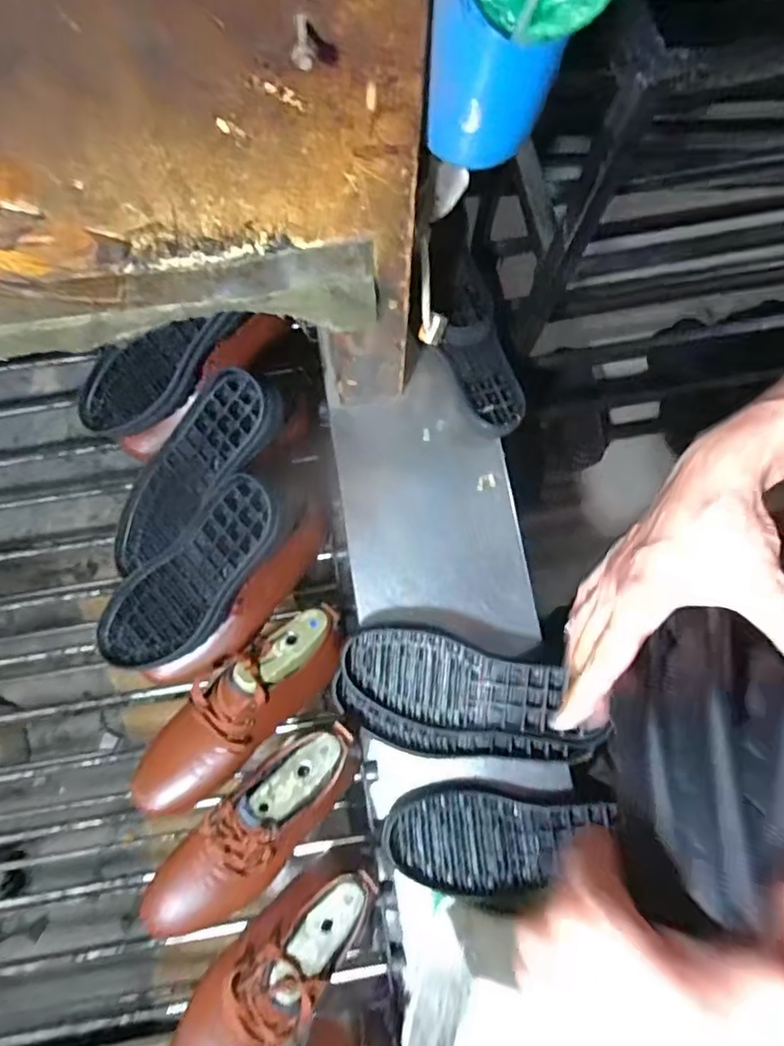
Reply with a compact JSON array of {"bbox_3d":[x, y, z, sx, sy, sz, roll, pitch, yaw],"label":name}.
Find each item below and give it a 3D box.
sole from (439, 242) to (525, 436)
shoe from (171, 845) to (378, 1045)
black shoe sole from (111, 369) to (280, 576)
[{"bbox_3d":[0.107,-0.219,0.728,0.082,0.040,0.233,-11,77,-3],"label":"sole"},{"bbox_3d":[-0.120,0.441,0.562,0.085,0.106,0.277,39,80,8],"label":"shoe"},{"bbox_3d":[-0.222,-0.050,0.628,0.278,0.036,0.101,-43,79,20],"label":"black shoe sole"}]

